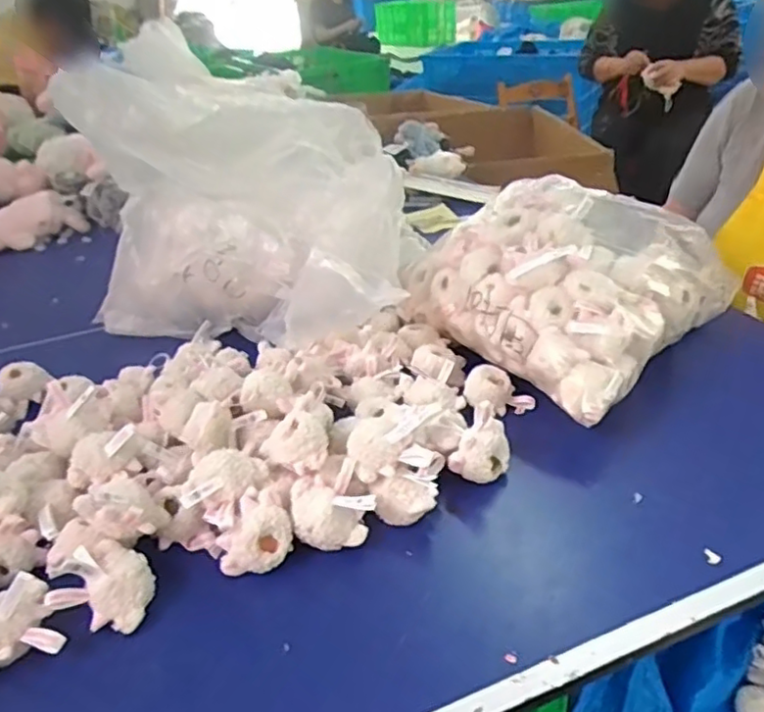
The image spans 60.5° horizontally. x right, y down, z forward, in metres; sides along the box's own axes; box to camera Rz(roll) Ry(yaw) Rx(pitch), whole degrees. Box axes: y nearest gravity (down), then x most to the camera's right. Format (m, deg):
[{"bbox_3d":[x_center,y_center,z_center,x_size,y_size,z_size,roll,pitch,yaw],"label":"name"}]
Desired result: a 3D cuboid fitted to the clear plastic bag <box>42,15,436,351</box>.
[{"bbox_3d":[-0.172,-0.188,0.832,0.432,0.313,0.200,7,33,17],"label":"clear plastic bag"}]

